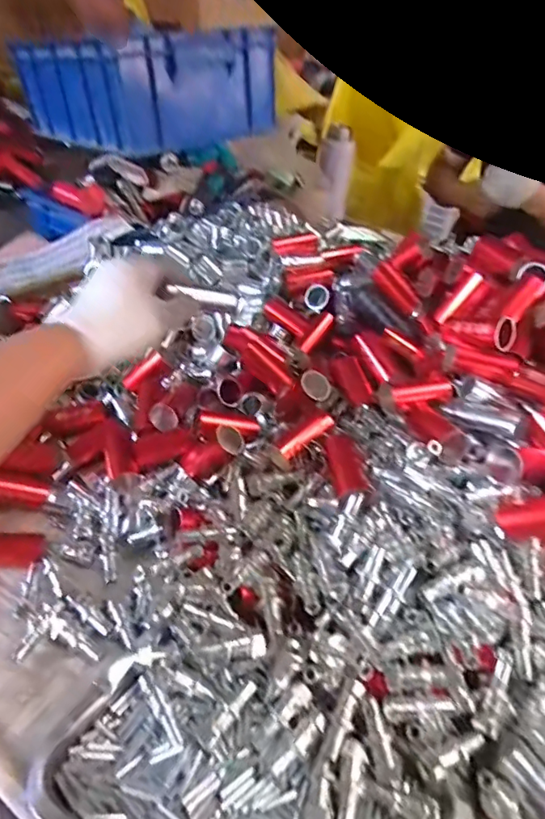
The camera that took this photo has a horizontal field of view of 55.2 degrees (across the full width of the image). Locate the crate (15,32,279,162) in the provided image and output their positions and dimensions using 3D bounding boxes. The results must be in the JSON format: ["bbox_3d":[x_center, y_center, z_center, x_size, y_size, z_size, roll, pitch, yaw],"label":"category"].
[{"bbox_3d":[-0.204,-0.517,0.824,0.317,0.150,0.266,33,46,29],"label":"crate"}]

